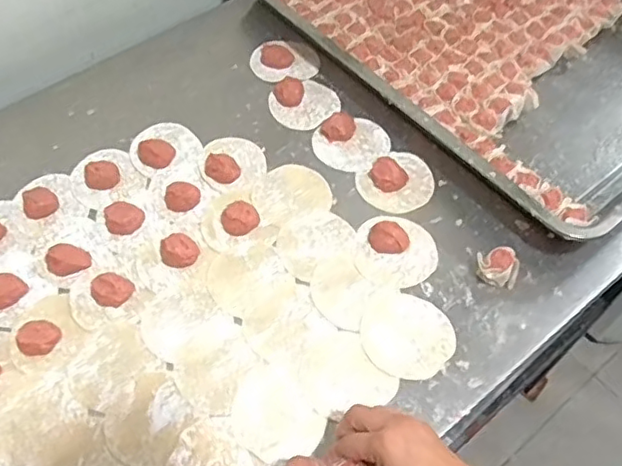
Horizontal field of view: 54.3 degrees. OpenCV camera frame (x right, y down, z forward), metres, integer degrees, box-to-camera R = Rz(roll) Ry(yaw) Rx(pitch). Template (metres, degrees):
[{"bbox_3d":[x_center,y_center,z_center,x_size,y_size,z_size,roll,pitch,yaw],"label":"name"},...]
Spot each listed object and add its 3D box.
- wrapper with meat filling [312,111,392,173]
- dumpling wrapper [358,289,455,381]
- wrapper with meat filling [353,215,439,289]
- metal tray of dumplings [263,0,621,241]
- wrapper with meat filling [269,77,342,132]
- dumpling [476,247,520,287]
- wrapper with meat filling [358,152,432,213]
[{"bbox_3d":[0.045,-0.107,0.687,0.079,0.017,0.076,0,56,0],"label":"wrapper with meat filling"},{"bbox_3d":[0.087,0.093,0.564,0.089,0.004,0.080,30,61,18],"label":"dumpling wrapper"},{"bbox_3d":[0.086,0.015,0.607,0.080,0.017,0.081,0,56,0],"label":"wrapper with meat filling"},{"bbox_3d":[0.214,-0.267,0.775,0.397,0.051,0.590,-35,63,-21],"label":"metal tray of dumplings"},{"bbox_3d":[-0.007,-0.157,0.724,0.081,0.016,0.078,0,56,0],"label":"wrapper with meat filling"},{"bbox_3d":[0.179,0.035,0.582,0.035,0.033,0.031,-10,57,-7],"label":"dumpling"},{"bbox_3d":[0.096,-0.059,0.653,0.080,0.019,0.073,0,56,0],"label":"wrapper with meat filling"}]

